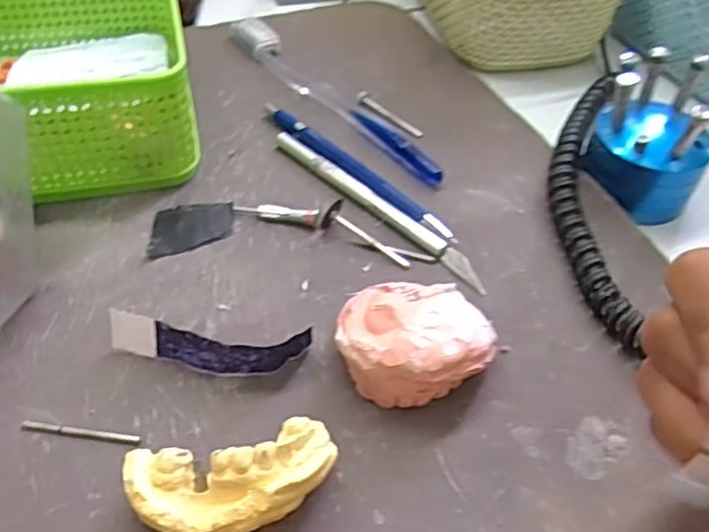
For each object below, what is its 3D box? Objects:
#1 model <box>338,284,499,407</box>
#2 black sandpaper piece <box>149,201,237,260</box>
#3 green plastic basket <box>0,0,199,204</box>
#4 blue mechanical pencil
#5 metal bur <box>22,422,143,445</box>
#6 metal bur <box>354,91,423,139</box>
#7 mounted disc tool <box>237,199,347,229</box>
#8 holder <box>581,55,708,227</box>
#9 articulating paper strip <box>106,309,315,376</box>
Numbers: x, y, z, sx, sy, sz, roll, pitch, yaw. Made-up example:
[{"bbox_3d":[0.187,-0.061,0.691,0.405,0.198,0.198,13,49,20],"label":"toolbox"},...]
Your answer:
[{"bbox_3d":[0.023,0.030,0.266,0.058,0.030,0.047,-9,49,-12],"label":"model"},{"bbox_3d":[-0.077,-0.018,0.317,0.038,0.005,0.030,-3,48,-7],"label":"black sandpaper piece"},{"bbox_3d":[-0.154,-0.100,0.347,0.125,0.063,0.134,-11,50,-14],"label":"green plastic basket"},{"bbox_3d":[-0.001,-0.049,0.348,0.137,0.009,0.012,38,56,26],"label":"blue mechanical pencil"},{"bbox_3d":[-0.100,0.060,0.245,0.043,0.004,0.004,7,48,2],"label":"metal bur"},{"bbox_3d":[0.021,-0.088,0.388,0.046,0.007,0.008,33,54,23],"label":"metal bur"},{"bbox_3d":[-0.032,-0.027,0.324,0.051,0.012,0.010,7,48,2],"label":"mounted disc tool"},{"bbox_3d":[0.153,-0.067,0.339,0.058,0.061,0.062,29,52,20],"label":"holder"},{"bbox_3d":[-0.058,0.032,0.265,0.079,0.018,0.014,6,48,1],"label":"articulating paper strip"}]

